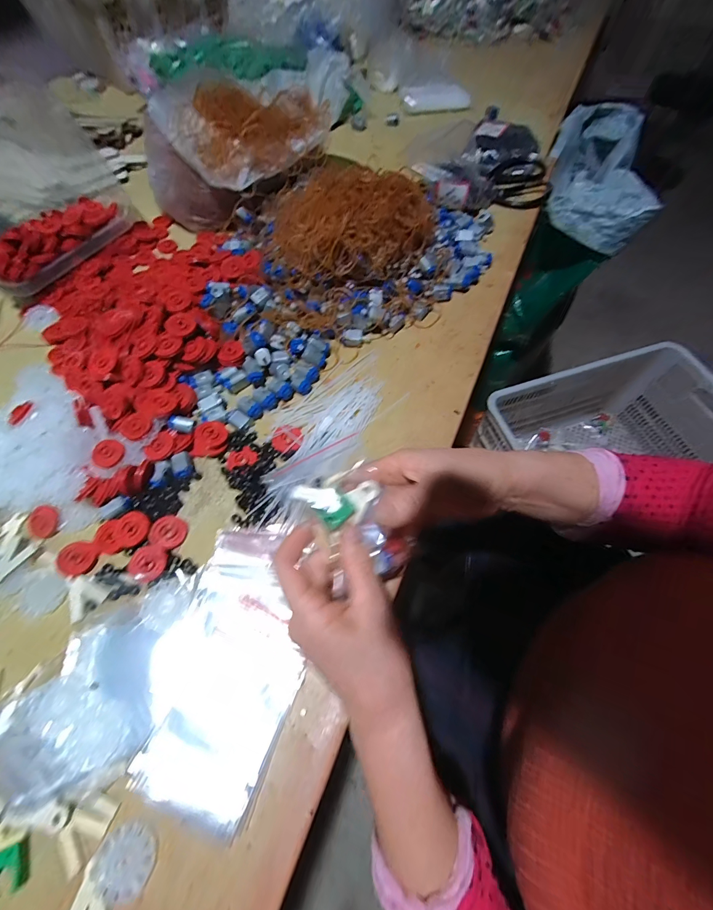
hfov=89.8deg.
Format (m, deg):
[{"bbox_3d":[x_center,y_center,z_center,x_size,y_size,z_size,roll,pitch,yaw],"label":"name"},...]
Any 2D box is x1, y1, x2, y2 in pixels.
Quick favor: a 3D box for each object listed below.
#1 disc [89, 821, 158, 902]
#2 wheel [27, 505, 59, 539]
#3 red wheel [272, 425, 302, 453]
[{"bbox_3d":[-0.157,0.274,0.242,0.040,0.004,0.038,0,63,1],"label":"disc"},{"bbox_3d":[-0.309,0.065,0.354,0.030,0.005,0.029,0,63,1],"label":"wheel"},{"bbox_3d":[-0.076,-0.018,0.391,0.031,0.008,0.032,0,63,1],"label":"red wheel"}]

